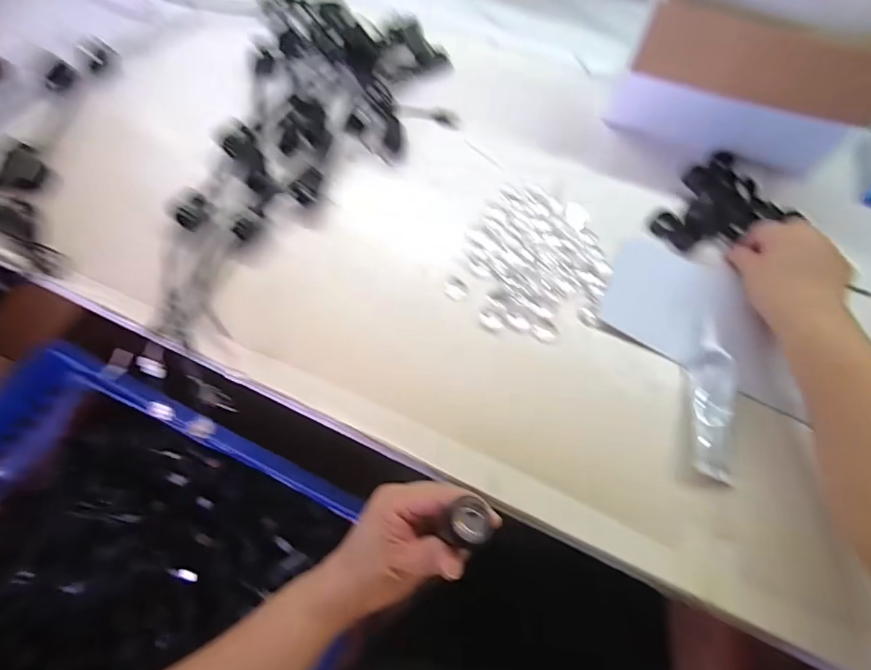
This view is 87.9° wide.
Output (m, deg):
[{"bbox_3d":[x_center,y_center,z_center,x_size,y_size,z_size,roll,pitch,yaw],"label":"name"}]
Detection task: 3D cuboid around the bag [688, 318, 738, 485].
[{"bbox_3d":[0.232,0.049,0.375,0.034,0.018,0.139,16,62,4],"label":"bag"}]

